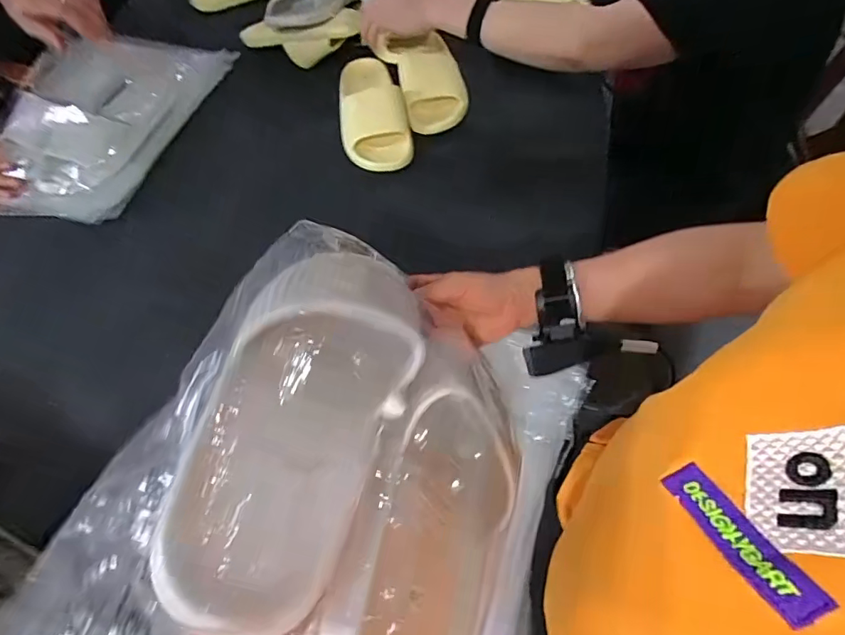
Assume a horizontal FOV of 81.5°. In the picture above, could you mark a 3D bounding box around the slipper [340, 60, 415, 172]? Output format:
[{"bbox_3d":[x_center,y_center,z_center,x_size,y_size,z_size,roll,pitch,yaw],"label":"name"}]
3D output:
[{"bbox_3d":[-0.083,-0.339,0.796,0.107,0.064,0.240,-10,62,-3],"label":"slipper"}]

